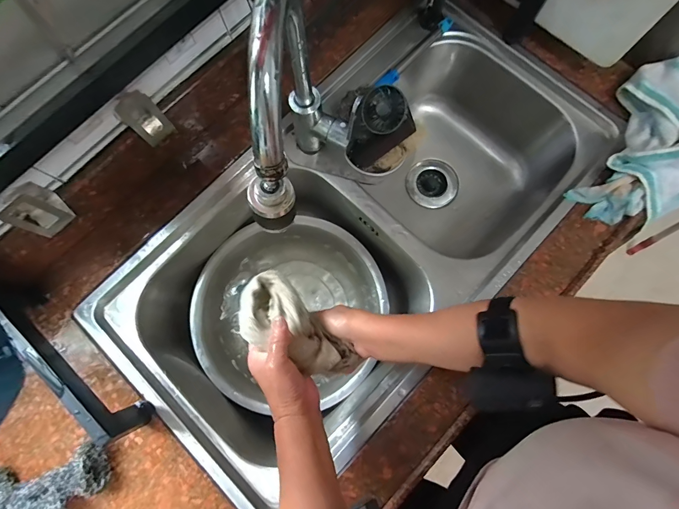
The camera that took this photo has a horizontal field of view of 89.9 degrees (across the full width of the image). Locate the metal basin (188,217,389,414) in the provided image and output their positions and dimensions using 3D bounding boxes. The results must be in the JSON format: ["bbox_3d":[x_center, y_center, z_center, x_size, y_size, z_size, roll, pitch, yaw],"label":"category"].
[{"bbox_3d":[-0.097,0.100,0.641,0.306,0.110,0.335,0,78,1],"label":"metal basin"}]

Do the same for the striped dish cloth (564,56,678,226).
[{"bbox_3d":[0.477,-0.161,0.499,0.160,0.069,0.259,31,80,7],"label":"striped dish cloth"}]

